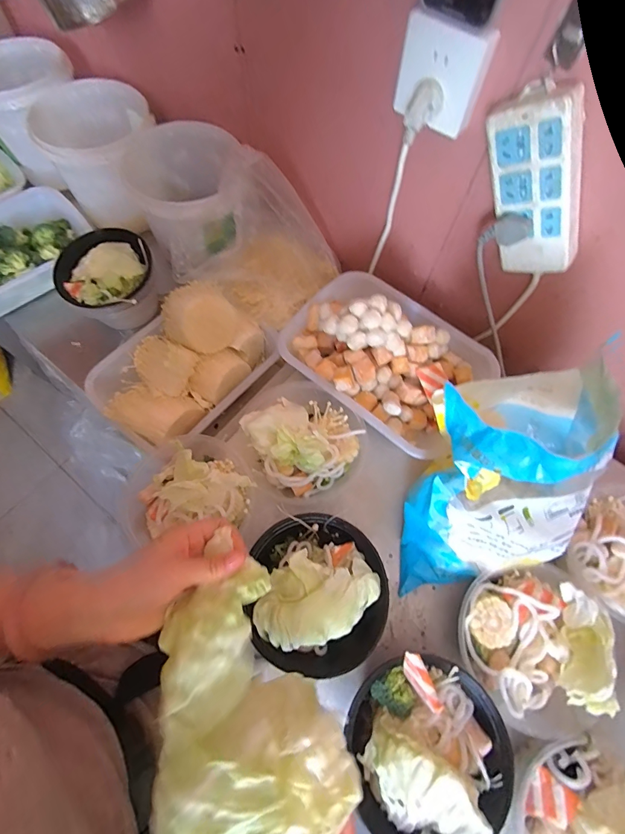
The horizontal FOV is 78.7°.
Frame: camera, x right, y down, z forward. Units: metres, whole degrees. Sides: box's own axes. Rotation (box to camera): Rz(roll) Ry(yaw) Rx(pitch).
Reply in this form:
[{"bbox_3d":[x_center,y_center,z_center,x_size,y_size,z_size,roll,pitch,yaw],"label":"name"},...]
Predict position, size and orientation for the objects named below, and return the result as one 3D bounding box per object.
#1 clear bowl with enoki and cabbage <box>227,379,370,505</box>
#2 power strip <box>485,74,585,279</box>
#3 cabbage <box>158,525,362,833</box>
[{"bbox_3d":[-0.016,0.032,0.526,0.159,0.091,0.162,1,68,-2],"label":"clear bowl with enoki and cabbage"},{"bbox_3d":[0.248,-0.249,0.425,0.084,0.193,0.033,22,63,46],"label":"power strip"},{"bbox_3d":[-0.061,0.231,0.293,0.142,0.061,0.190,-19,70,-10],"label":"cabbage"}]

